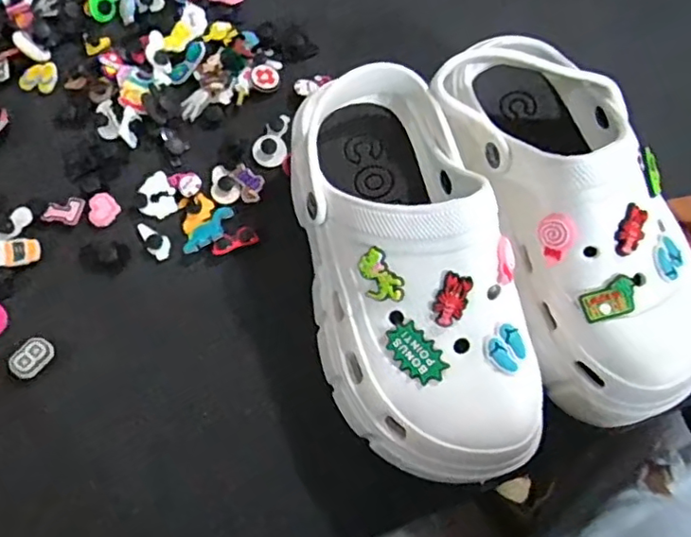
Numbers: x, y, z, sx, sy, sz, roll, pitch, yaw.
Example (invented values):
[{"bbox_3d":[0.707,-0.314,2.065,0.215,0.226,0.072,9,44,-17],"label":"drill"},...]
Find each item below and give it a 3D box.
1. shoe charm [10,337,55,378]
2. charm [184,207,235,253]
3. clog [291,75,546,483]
[{"bbox_3d":[-0.200,0.057,0.375,0.019,0.012,0.026,31,72,9],"label":"shoe charm"},{"bbox_3d":[-0.094,-0.027,0.405,0.021,0.008,0.043,42,74,12],"label":"charm"},{"bbox_3d":[0.035,-0.004,0.348,0.113,0.109,0.247,-12,71,-6],"label":"clog"}]

